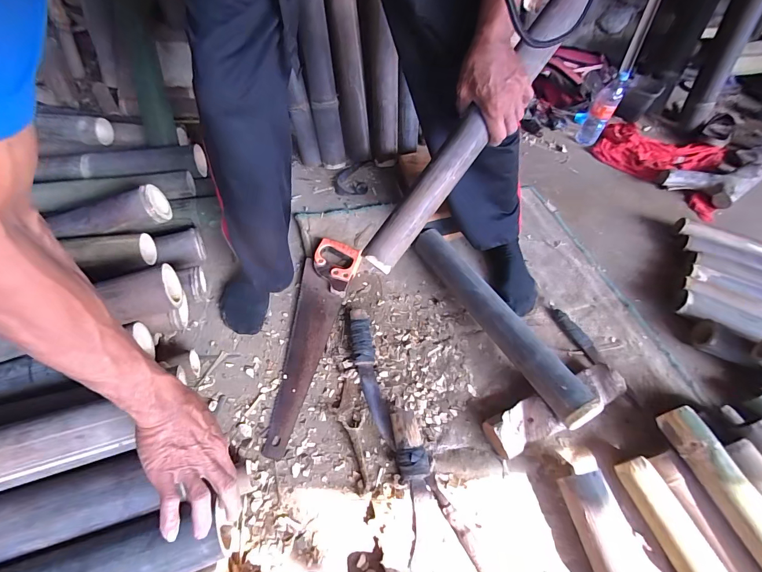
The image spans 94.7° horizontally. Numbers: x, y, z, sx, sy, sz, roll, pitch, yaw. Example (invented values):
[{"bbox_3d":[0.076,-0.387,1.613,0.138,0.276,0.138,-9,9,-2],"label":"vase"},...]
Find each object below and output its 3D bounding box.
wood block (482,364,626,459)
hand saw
[{"bbox_3d":[0.346,0.237,0.689,0.309,0.055,0.077,-18,57,-17],"label":"wood block"},{"bbox_3d":[-0.166,0.094,0.771,0.126,0.039,0.506,13,54,5],"label":"hand saw"}]

